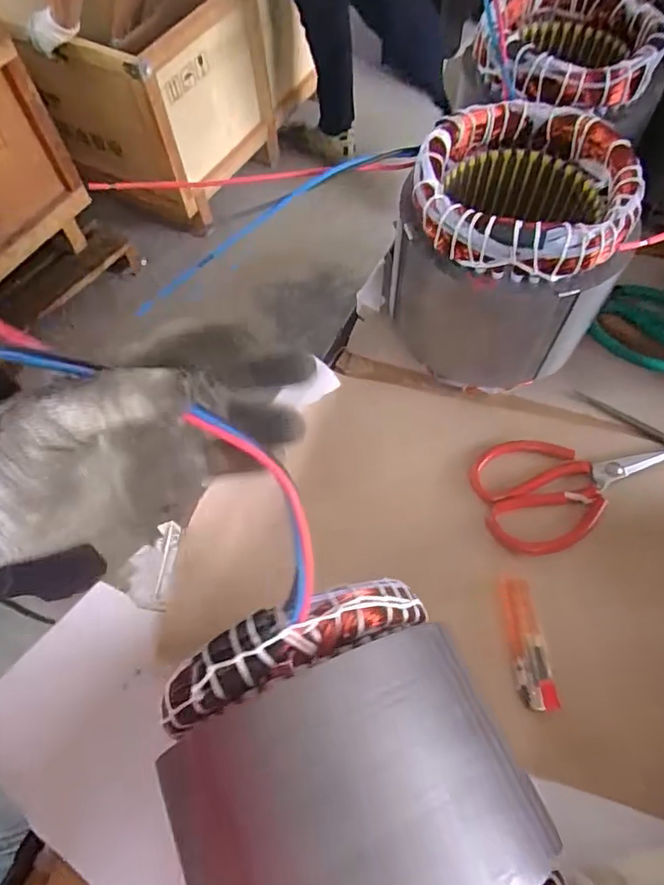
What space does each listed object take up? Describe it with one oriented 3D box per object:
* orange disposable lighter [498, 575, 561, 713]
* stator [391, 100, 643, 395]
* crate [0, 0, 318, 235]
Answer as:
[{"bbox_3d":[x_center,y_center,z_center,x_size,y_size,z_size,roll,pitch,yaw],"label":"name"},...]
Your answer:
[{"bbox_3d":[0.126,0.128,0.367,0.023,0.014,0.084,-5,62,1],"label":"orange disposable lighter"},{"bbox_3d":[0.126,-0.139,0.412,0.142,0.142,0.140,18,65,12],"label":"stator"},{"bbox_3d":[-0.429,-1.032,1.543,0.496,0.432,0.672,20,65,13],"label":"crate"}]

